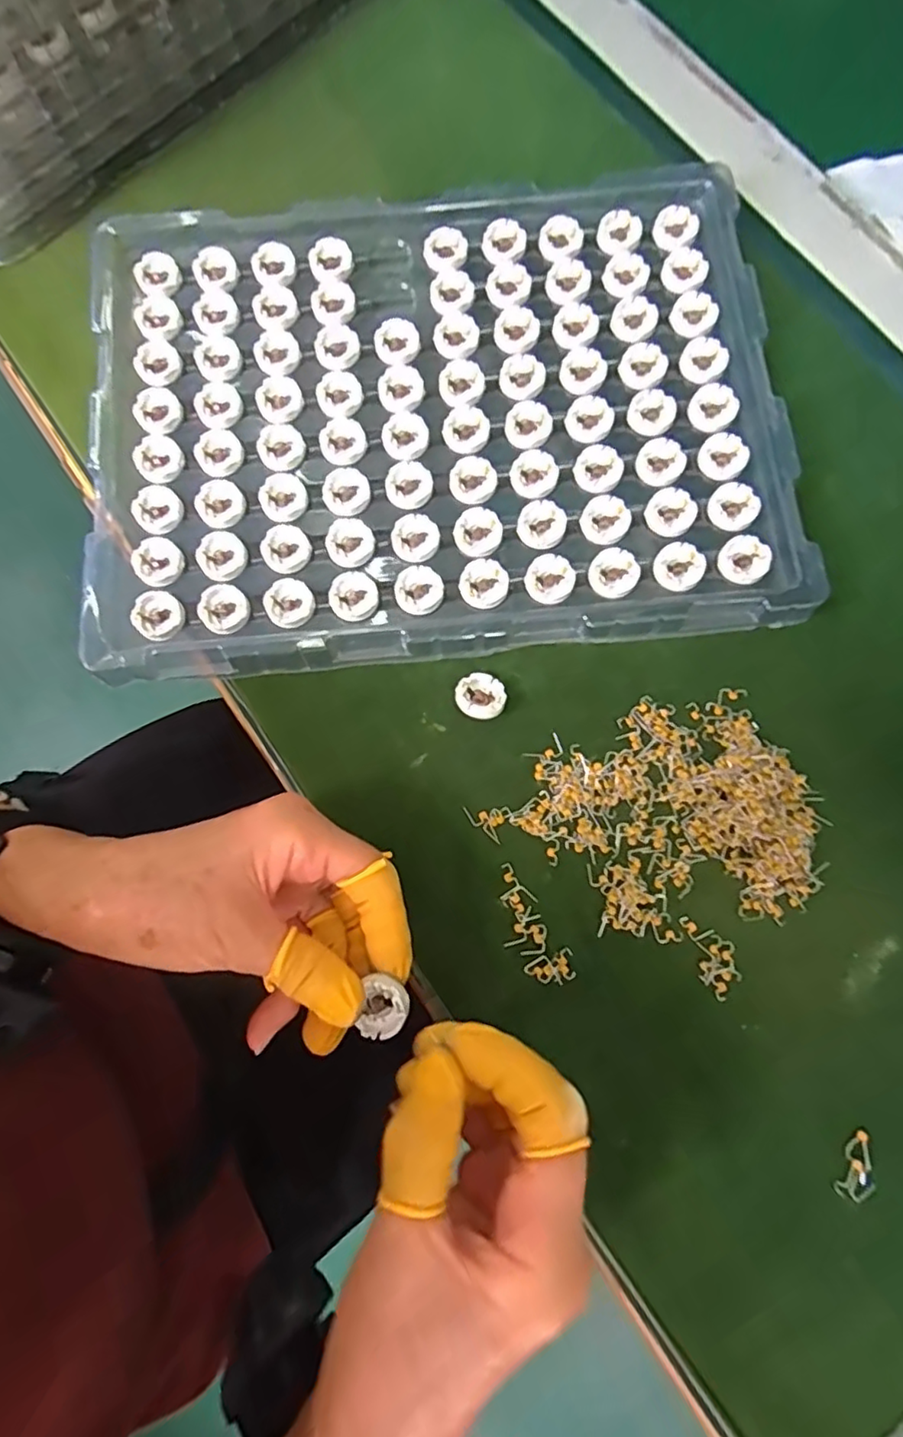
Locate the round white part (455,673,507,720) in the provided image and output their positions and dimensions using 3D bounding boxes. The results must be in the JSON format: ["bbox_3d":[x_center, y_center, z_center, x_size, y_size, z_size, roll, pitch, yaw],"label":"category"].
[{"bbox_3d":[0.014,-0.010,0.288,0.022,0.013,0.022,0,77,0],"label":"round white part"}]

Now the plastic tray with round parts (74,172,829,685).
[{"bbox_3d":[-0.008,-0.154,0.315,0.338,0.019,0.248,-5,77,-1],"label":"plastic tray with round parts"}]

